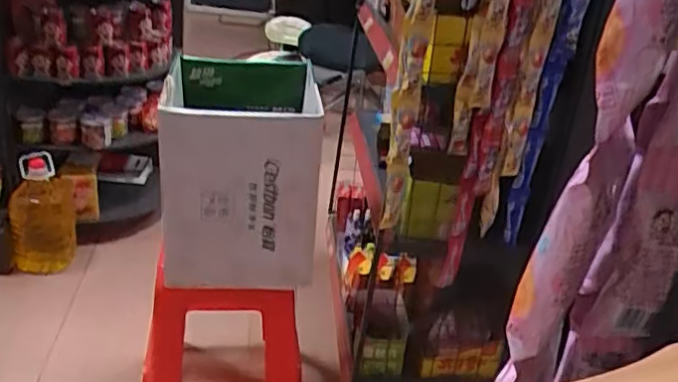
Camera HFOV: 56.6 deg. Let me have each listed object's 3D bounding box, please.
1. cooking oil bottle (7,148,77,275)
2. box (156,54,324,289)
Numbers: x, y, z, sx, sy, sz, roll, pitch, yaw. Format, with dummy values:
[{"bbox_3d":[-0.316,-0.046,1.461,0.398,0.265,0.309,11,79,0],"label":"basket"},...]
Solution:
[{"bbox_3d":[-0.753,0.055,1.593,0.152,0.300,0.106,-7,31,-25],"label":"cooking oil bottle"},{"bbox_3d":[-0.185,-0.046,1.151,0.251,0.326,0.304,0,28,-12],"label":"box"}]

